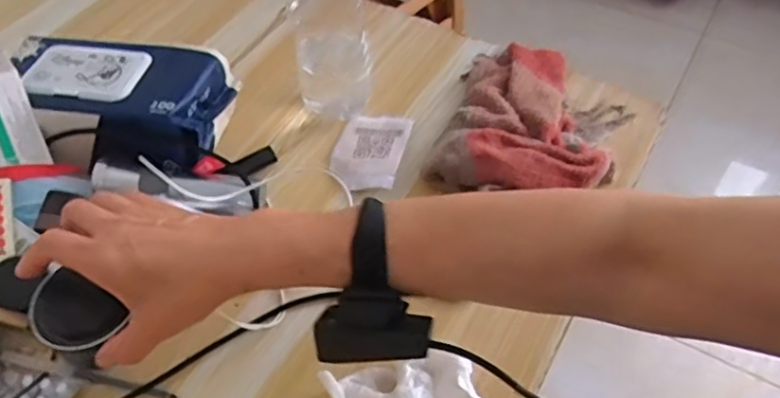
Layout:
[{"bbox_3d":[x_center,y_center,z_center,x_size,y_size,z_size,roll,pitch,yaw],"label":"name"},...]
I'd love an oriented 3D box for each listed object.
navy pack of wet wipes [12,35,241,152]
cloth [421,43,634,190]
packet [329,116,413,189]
[{"bbox_3d":[-0.230,-0.083,0.551,0.179,0.068,0.096,5,53,6],"label":"navy pack of wet wipes"},{"bbox_3d":[0.126,-0.073,0.566,0.153,0.051,0.213,19,55,15],"label":"cloth"},{"bbox_3d":[-0.018,-0.048,0.569,0.061,0.010,0.092,11,53,10],"label":"packet"}]

